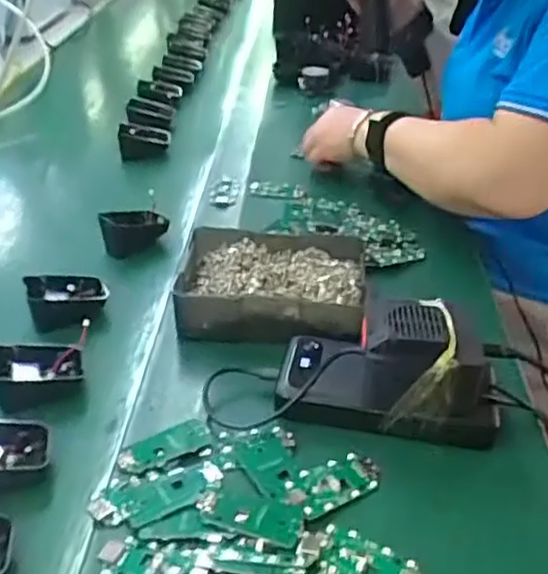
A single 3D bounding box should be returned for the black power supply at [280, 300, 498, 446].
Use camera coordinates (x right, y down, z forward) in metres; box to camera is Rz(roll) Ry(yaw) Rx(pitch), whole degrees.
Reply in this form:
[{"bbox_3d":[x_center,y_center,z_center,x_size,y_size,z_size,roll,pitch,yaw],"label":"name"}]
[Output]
[{"bbox_3d":[0.080,0.054,0.479,0.148,0.086,0.065,4,34,10],"label":"black power supply"}]

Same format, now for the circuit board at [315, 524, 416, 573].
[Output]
[{"bbox_3d":[0.055,0.160,0.391,0.059,0.008,0.032,12,36,21],"label":"circuit board"}]

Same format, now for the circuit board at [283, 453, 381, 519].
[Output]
[{"bbox_3d":[0.038,0.125,0.435,0.061,0.010,0.032,-20,37,-24],"label":"circuit board"}]

